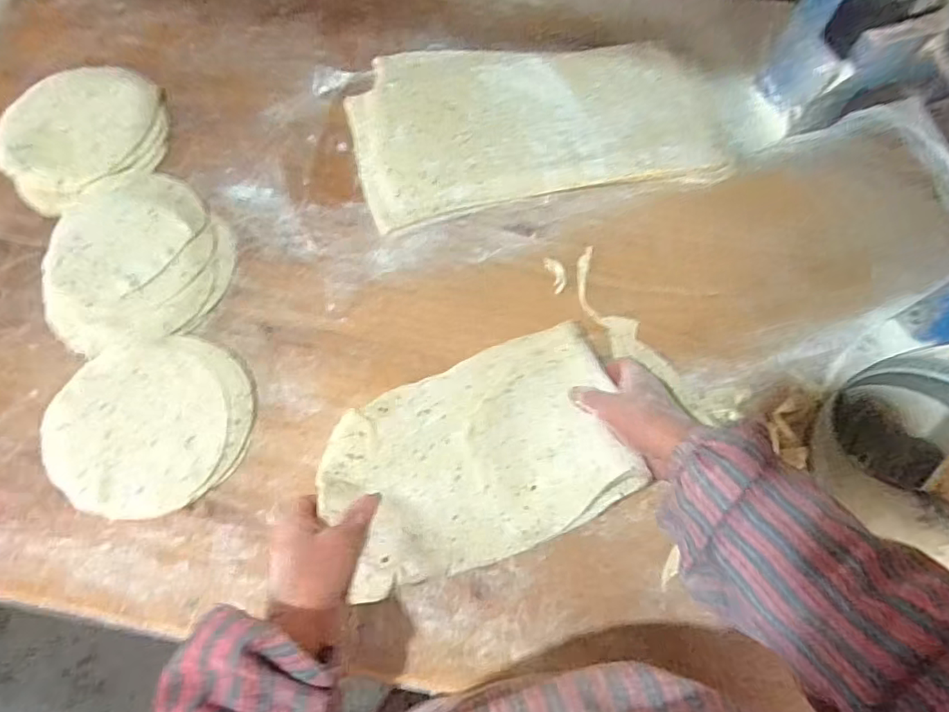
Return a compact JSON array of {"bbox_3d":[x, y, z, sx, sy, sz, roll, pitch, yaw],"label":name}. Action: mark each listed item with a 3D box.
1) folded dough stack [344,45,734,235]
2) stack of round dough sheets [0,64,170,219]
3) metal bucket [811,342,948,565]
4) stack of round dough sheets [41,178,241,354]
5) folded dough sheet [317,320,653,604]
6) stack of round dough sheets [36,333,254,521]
[{"bbox_3d":[0.062,-0.258,0.604,0.377,0.020,0.207,-10,71,-4],"label":"folded dough stack"},{"bbox_3d":[-0.410,-0.232,0.588,0.169,0.033,0.140,-28,73,-10],"label":"stack of round dough sheets"},{"bbox_3d":[0.369,0.073,0.430,0.176,0.134,0.164,-4,71,-2],"label":"metal bucket"},{"bbox_3d":[-0.329,-0.095,0.545,0.172,0.023,0.178,-12,71,-5],"label":"stack of round dough sheets"},{"bbox_3d":[0.004,0.078,0.462,0.255,0.077,0.168,-23,73,-8],"label":"folded dough sheet"},{"bbox_3d":[-0.287,0.061,0.493,0.173,0.017,0.150,-13,71,-5],"label":"stack of round dough sheets"}]

